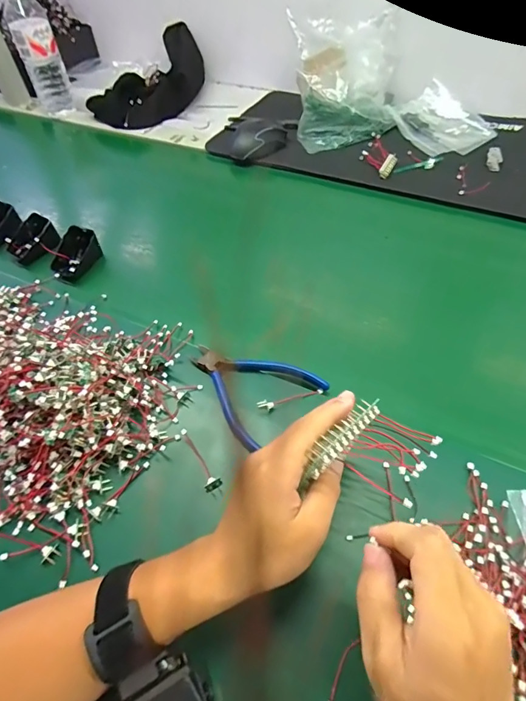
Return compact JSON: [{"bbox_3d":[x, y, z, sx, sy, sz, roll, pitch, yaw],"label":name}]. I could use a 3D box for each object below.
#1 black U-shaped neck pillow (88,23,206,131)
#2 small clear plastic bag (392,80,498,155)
[{"bbox_3d":[-0.213,-0.568,0.852,0.161,0.091,0.283,31,60,24],"label":"black U-shaped neck pillow"},{"bbox_3d":[0.316,-0.411,0.728,0.139,0.039,0.172,-37,59,-23],"label":"small clear plastic bag"}]

